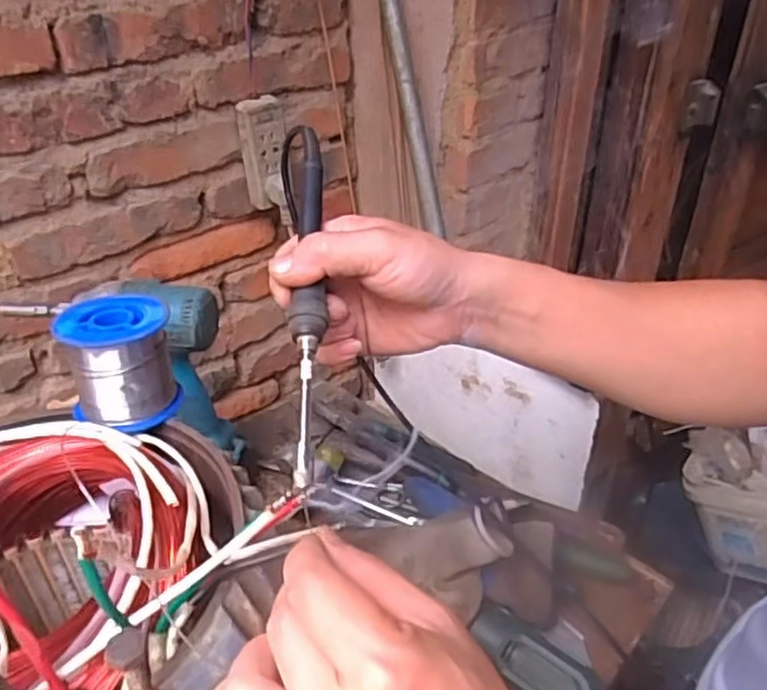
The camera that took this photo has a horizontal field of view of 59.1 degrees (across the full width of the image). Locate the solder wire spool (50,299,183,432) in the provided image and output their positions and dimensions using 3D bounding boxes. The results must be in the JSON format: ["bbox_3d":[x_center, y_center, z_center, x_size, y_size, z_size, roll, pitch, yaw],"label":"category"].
[{"bbox_3d":[-0.158,0.009,0.407,0.062,0.060,0.062,-15,36,-20],"label":"solder wire spool"}]

